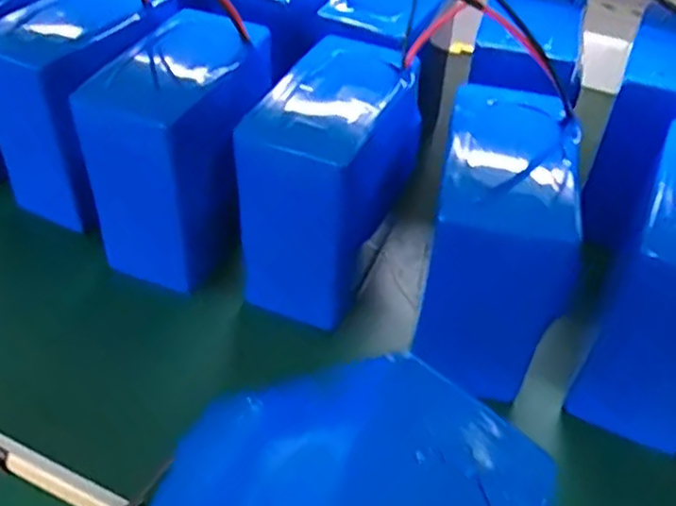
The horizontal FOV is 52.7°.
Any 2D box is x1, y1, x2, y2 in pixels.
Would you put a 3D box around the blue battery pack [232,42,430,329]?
[{"bbox_3d":[-0.002,-0.054,0.463,0.082,0.124,0.135,18,46,14],"label":"blue battery pack"}]

